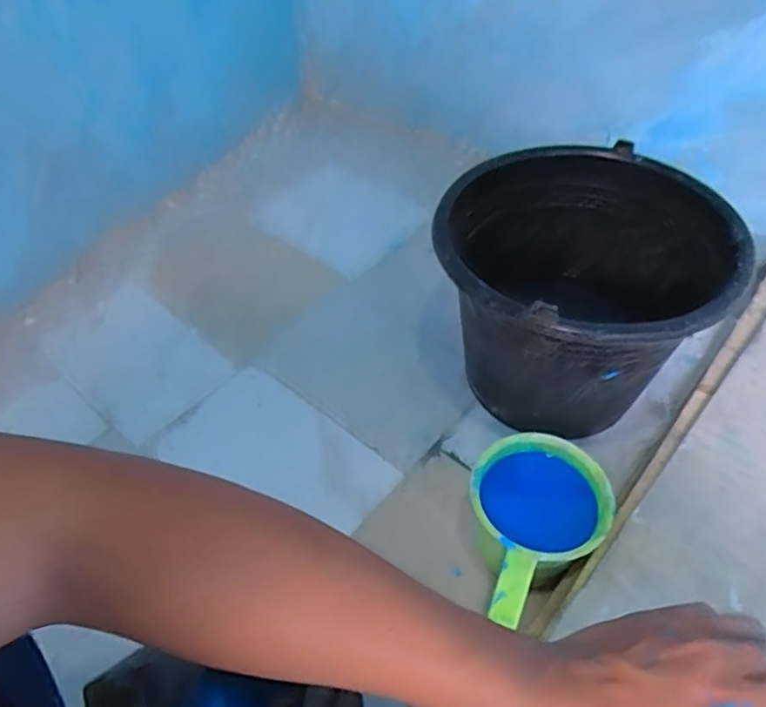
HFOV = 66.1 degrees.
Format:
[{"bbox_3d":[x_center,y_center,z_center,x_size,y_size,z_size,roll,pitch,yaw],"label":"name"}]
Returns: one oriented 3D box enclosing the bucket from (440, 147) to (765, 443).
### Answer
[{"bbox_3d":[0.227,-0.062,0.702,0.305,0.228,0.295,-3,48,3],"label":"bucket"}]

